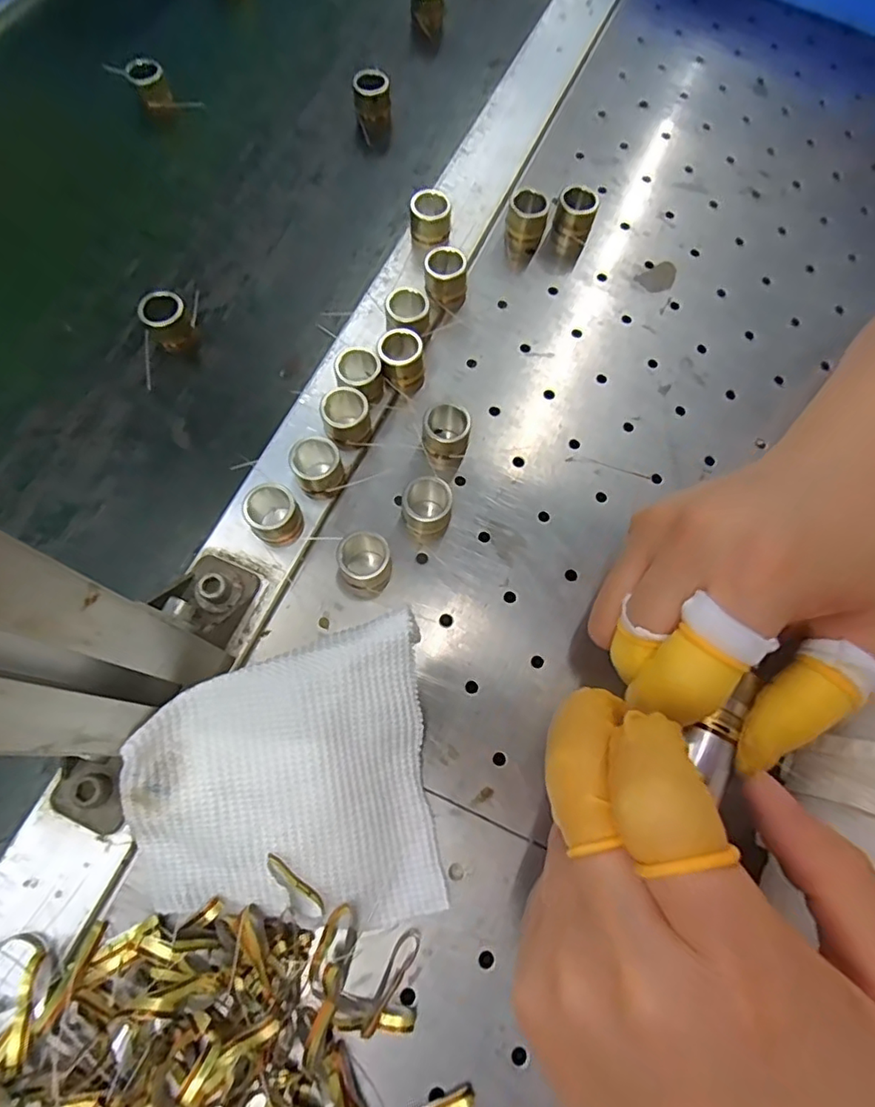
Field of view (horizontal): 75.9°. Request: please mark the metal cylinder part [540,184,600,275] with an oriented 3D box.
[{"bbox_3d":[0.071,-0.175,0.295,0.022,0.023,0.025,15,69,4],"label":"metal cylinder part"}]

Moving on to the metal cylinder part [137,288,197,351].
[{"bbox_3d":[-0.130,-0.112,0.271,0.020,0.022,0.015,-21,71,-9],"label":"metal cylinder part"}]

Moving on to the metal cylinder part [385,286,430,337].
[{"bbox_3d":[-0.014,-0.111,0.268,0.020,0.021,0.022,1,69,-2],"label":"metal cylinder part"}]

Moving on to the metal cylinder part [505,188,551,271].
[{"bbox_3d":[0.045,-0.170,0.291,0.020,0.023,0.023,10,69,2],"label":"metal cylinder part"}]

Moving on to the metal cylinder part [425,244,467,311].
[{"bbox_3d":[0.004,-0.135,0.277,0.019,0.023,0.020,1,69,-1],"label":"metal cylinder part"}]

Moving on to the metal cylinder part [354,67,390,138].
[{"bbox_3d":[-0.038,-0.261,0.327,0.020,0.024,0.021,-4,69,-3],"label":"metal cylinder part"}]

